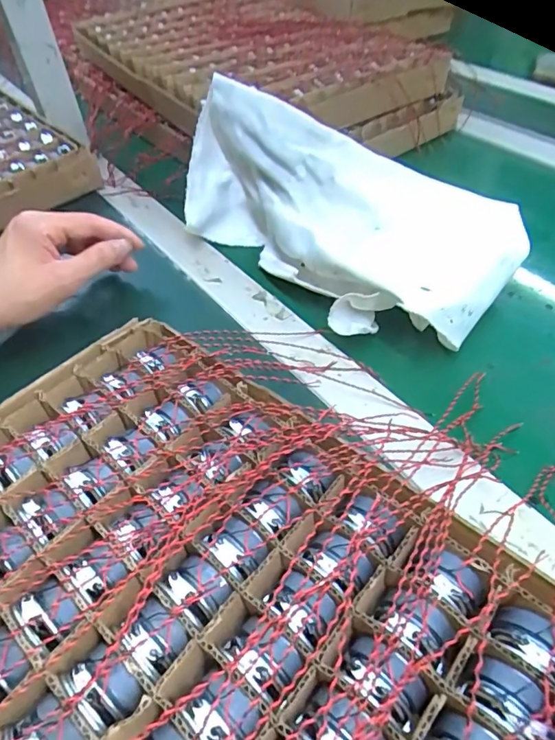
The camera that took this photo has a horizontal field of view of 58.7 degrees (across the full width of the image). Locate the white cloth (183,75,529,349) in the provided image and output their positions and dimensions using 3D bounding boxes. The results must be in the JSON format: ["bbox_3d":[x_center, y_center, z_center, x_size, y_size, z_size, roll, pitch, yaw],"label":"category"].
[{"bbox_3d":[0.052,-0.133,0.399,0.273,0.111,0.168,36,61,30],"label":"white cloth"}]

